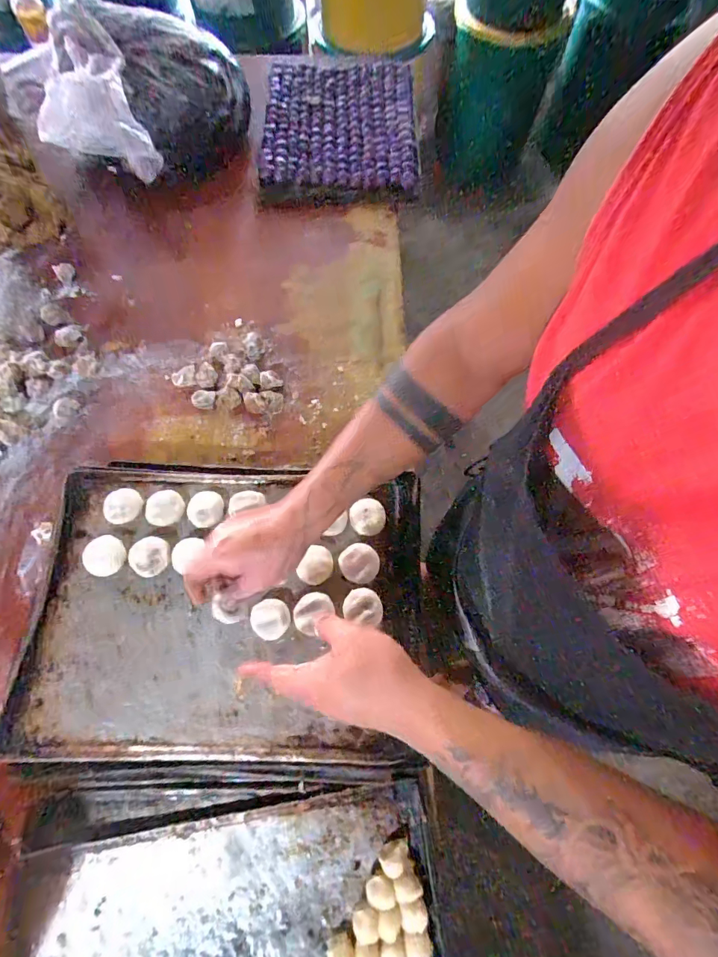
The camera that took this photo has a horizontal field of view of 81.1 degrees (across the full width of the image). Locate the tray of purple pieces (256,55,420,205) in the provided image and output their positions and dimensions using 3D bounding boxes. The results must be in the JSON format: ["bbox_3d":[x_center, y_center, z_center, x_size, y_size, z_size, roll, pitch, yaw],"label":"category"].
[{"bbox_3d":[-0.042,-0.774,0.905,0.316,0.044,0.445,0,69,1],"label":"tray of purple pieces"}]

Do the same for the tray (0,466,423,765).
[{"bbox_3d":[-0.157,0.139,0.505,0.444,0.032,0.343,0,69,1],"label":"tray"}]

